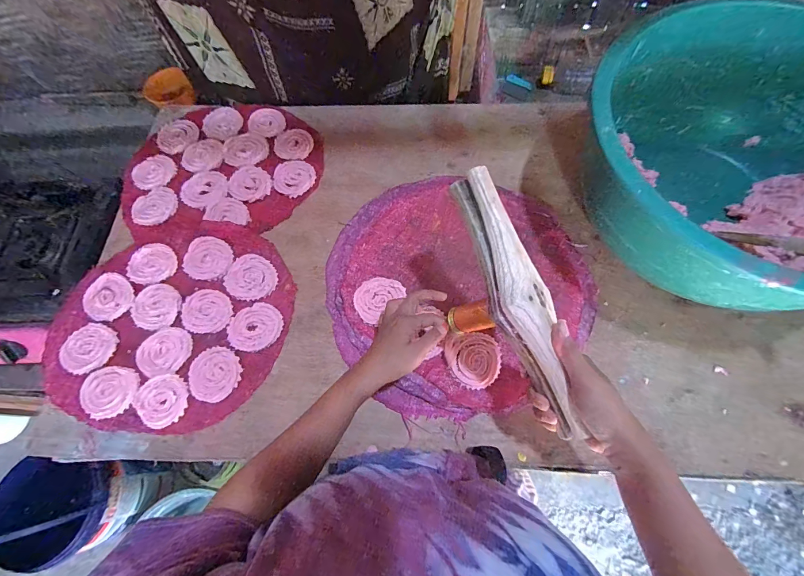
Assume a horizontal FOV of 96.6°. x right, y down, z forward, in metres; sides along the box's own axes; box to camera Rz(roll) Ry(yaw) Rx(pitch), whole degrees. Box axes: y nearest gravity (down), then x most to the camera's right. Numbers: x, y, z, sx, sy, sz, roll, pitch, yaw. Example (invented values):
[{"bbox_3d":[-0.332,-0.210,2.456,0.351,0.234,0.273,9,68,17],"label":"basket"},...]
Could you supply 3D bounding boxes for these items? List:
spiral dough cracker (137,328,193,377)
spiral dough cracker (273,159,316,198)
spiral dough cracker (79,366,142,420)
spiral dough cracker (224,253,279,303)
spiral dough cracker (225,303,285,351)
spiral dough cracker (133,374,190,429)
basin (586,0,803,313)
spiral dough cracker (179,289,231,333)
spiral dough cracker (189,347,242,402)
[{"bbox_3d":[-0.349,0.092,0.525,0.073,0.004,0.069,0,66,1],"label":"spiral dough cracker"},{"bbox_3d":[-0.195,-0.200,0.647,0.074,0.005,0.074,0,66,1],"label":"spiral dough cracker"},{"bbox_3d":[-0.412,0.146,0.503,0.077,0.007,0.069,7,66,4],"label":"spiral dough cracker"},{"bbox_3d":[-0.240,-0.017,0.571,0.081,0.004,0.072,35,71,15],"label":"spiral dough cracker"},{"bbox_3d":[-0.220,0.059,0.540,0.079,0.009,0.070,-24,68,-10],"label":"spiral dough cracker"},{"bbox_3d":[-0.333,0.154,0.497,0.063,0.008,0.068,0,66,1],"label":"spiral dough cracker"},{"bbox_3d":[0.451,-0.142,0.516,0.422,0.242,0.415,-1,68,3],"label":"basin"},{"bbox_3d":[-0.298,0.037,0.548,0.076,0.005,0.066,25,69,11],"label":"spiral dough cracker"},{"bbox_3d":[-0.268,0.123,0.513,0.070,0.007,0.073,0,66,1],"label":"spiral dough cracker"}]

